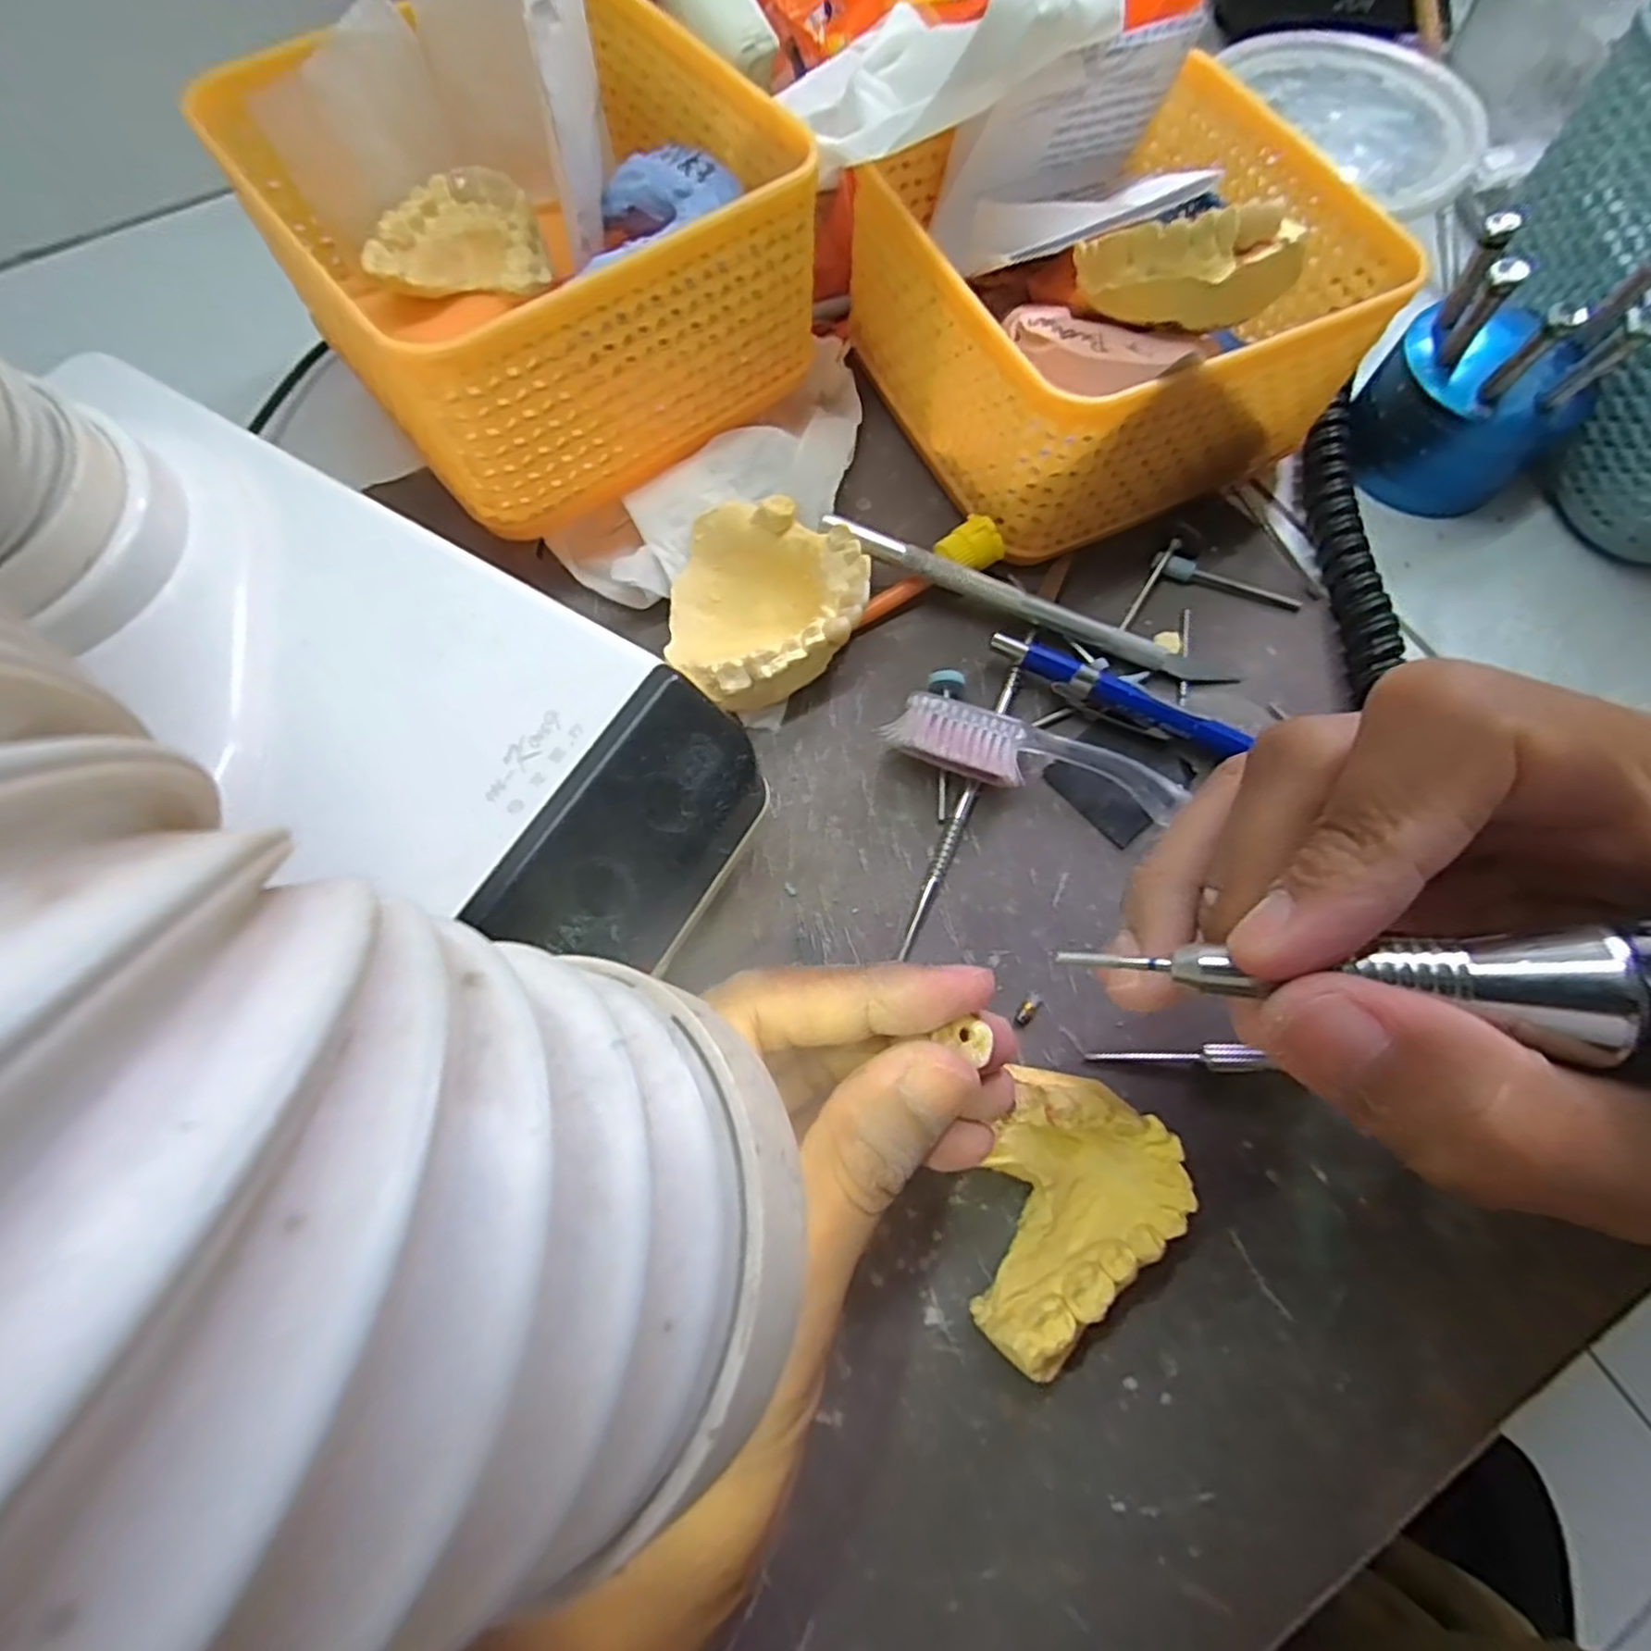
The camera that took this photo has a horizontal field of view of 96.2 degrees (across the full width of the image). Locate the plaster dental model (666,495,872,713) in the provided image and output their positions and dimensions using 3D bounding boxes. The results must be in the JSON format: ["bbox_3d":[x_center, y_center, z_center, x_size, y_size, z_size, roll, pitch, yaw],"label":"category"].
[{"bbox_3d":[-0.018,-0.066,0.227,0.058,0.027,0.060,0,70,-1],"label":"plaster dental model"}]

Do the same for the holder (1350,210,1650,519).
[{"bbox_3d":[0.215,-0.146,0.237,0.056,0.062,0.059,-41,75,-14],"label":"holder"}]

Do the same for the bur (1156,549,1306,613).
[{"bbox_3d":[0.133,-0.081,0.244,0.050,0.006,0.006,17,71,5],"label":"bur"}]

